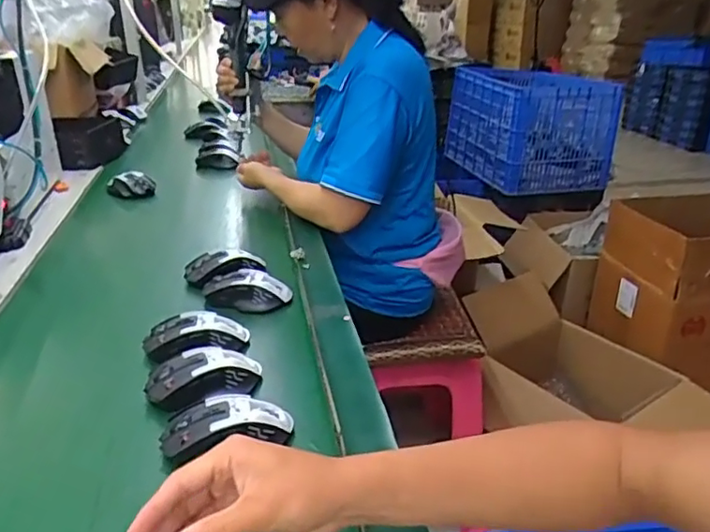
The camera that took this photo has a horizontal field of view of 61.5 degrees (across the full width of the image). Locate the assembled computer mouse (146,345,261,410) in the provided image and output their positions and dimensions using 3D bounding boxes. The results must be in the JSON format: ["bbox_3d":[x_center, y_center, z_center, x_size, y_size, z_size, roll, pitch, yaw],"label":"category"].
[{"bbox_3d":[-0.156,0.111,0.622,0.116,0.031,0.054,-8,26,-19],"label":"assembled computer mouse"}]

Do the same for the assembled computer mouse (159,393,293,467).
[{"bbox_3d":[-0.118,0.148,0.550,0.115,0.036,0.057,-5,25,-13],"label":"assembled computer mouse"}]

